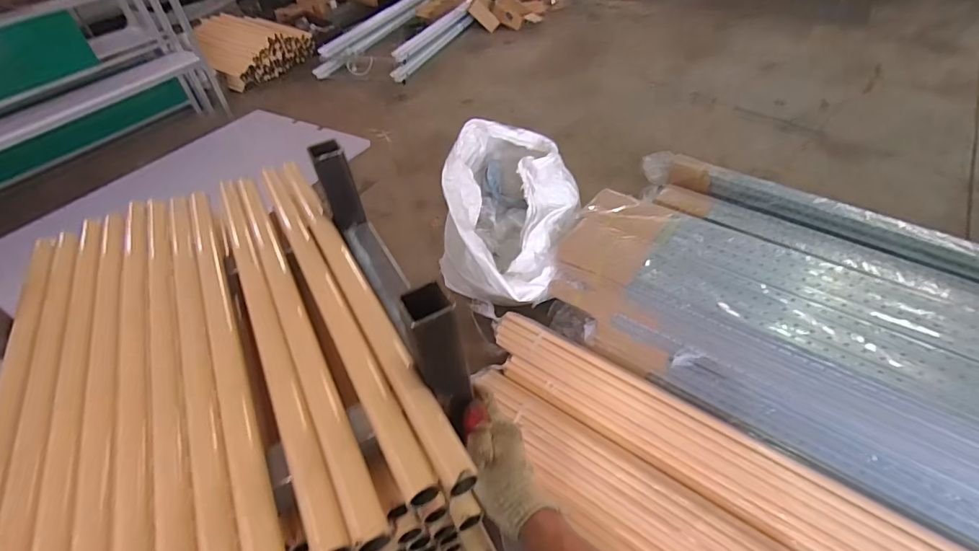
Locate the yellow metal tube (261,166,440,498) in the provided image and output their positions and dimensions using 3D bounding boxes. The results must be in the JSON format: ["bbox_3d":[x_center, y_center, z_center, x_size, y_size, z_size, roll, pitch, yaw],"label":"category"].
[{"bbox_3d":[-0.188,0.009,0.536,0.033,0.024,0.562,-23,44,-20],"label":"yellow metal tube"}]

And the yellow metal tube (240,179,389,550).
[{"bbox_3d":[-0.223,0.033,0.519,0.029,0.025,0.566,-23,44,-20],"label":"yellow metal tube"}]

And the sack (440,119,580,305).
[{"bbox_3d":[0.058,-0.199,1.628,0.486,0.567,0.456,-7,41,-3],"label":"sack"}]

